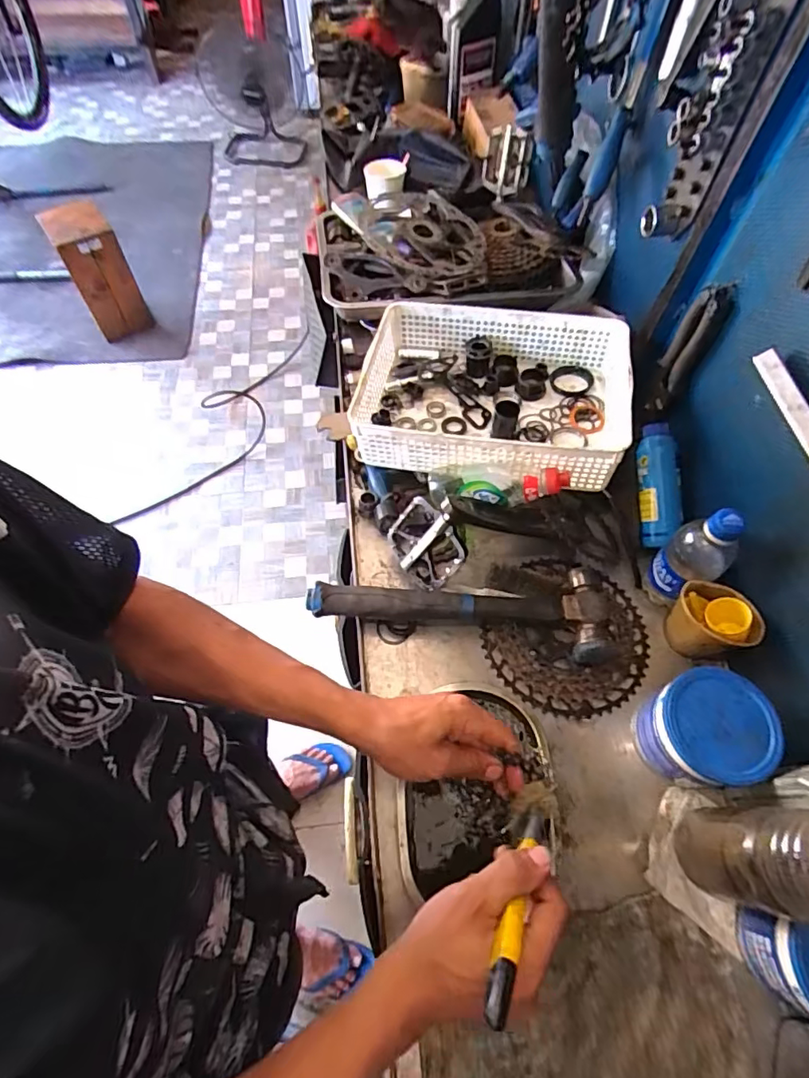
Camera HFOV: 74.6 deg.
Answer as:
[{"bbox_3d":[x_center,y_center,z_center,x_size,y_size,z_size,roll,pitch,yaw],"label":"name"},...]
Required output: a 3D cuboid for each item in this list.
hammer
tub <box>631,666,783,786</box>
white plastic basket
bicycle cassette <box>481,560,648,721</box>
[{"bbox_3d":[0.071,0.093,0.613,0.354,0.045,0.111,-3,60,-3],"label":"hammer"},{"bbox_3d":[0.297,0.192,0.531,0.101,0.089,0.097,0,60,-1],"label":"tub"},{"bbox_3d":[0.116,-0.187,0.704,0.346,0.094,0.253,11,61,5],"label":"white plastic basket"},{"bbox_3d":[0.194,0.106,0.620,0.179,0.043,0.192,0,60,-1],"label":"bicycle cassette"}]

